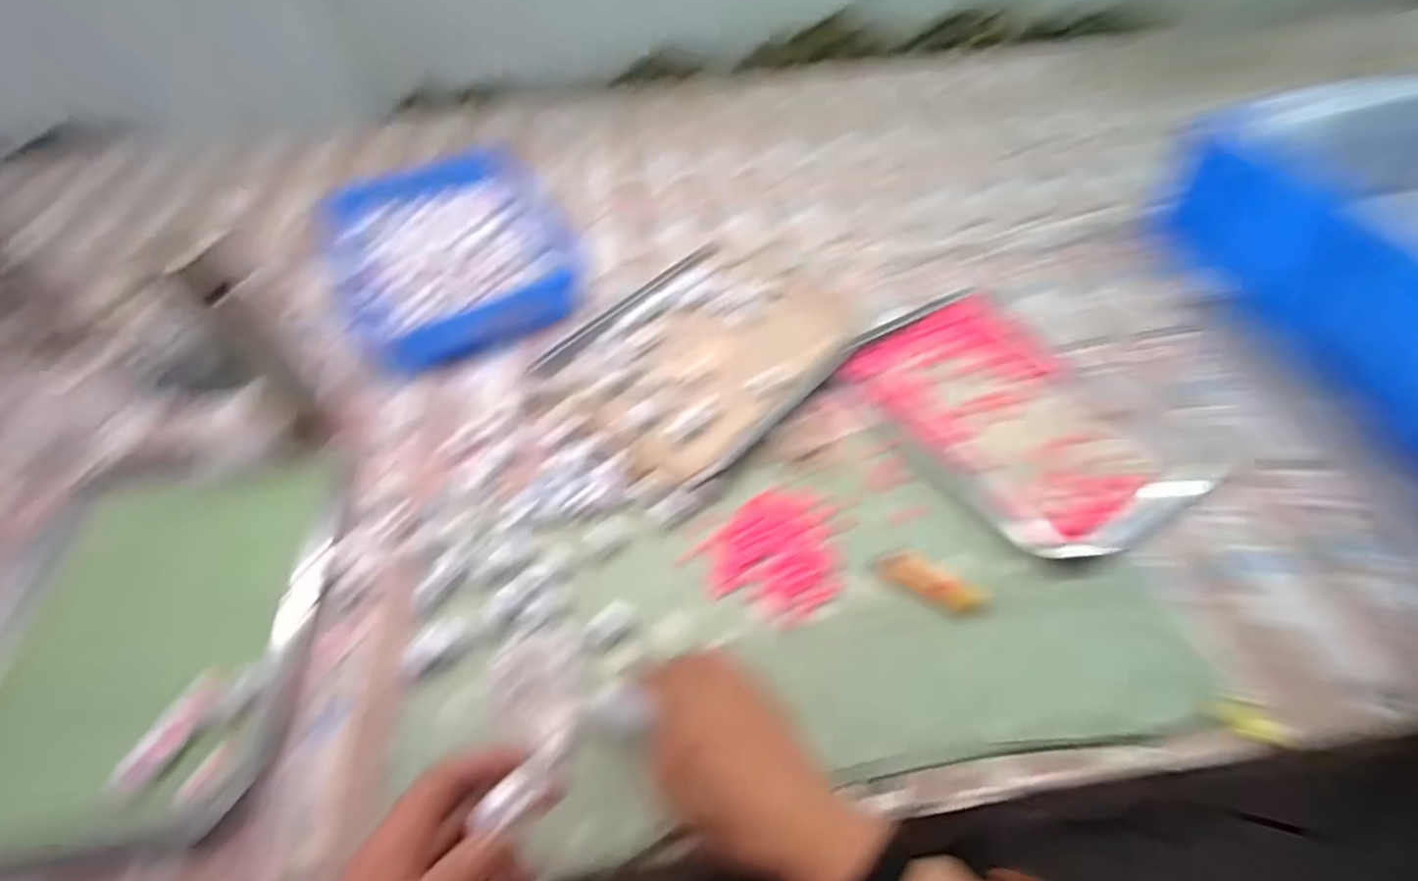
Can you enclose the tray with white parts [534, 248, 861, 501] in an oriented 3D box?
[{"bbox_3d":[-0.010,-0.100,0.662,0.256,0.024,0.327,34,60,28],"label":"tray with white parts"}]

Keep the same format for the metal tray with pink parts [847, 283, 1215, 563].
[{"bbox_3d":[0.298,-0.037,0.584,0.213,0.030,0.311,-27,53,-17],"label":"metal tray with pink parts"}]

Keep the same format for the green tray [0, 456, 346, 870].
[{"bbox_3d":[-0.450,0.144,0.492,0.264,0.031,0.320,-7,50,-1],"label":"green tray"}]

